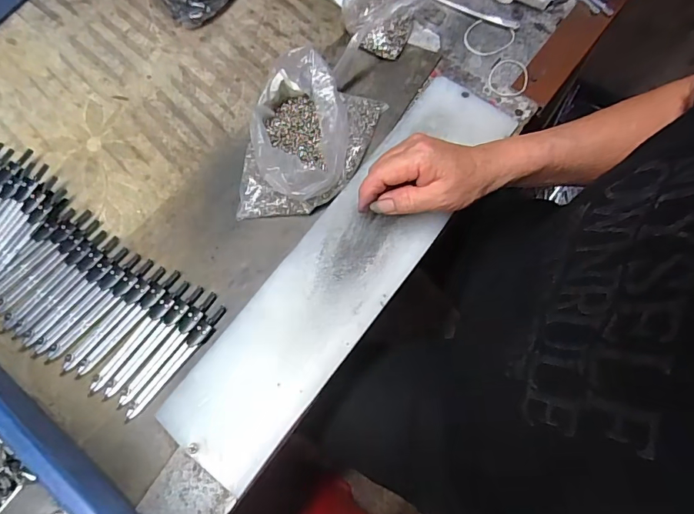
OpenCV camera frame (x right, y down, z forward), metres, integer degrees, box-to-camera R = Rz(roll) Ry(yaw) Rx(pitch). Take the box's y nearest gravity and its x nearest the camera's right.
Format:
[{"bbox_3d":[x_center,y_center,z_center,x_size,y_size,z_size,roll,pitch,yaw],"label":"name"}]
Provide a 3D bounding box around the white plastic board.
[{"bbox_3d":[0.001,0.000,0.403,0.098,0.008,0.397,34,77,10],"label":"white plastic board"}]

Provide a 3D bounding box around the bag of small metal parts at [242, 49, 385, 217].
[{"bbox_3d":[-0.039,-0.103,0.423,0.101,0.058,0.144,21,73,6],"label":"bag of small metal parts"}]

